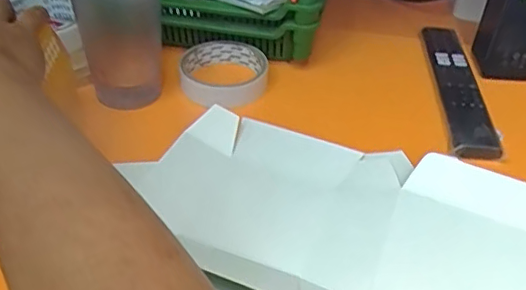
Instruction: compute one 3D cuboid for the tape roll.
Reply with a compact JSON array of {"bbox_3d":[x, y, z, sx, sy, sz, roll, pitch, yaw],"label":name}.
[{"bbox_3d":[-0.039,-0.072,0.550,0.085,0.028,0.095,-3,41,-7],"label":"tape roll"}]

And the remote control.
[{"bbox_3d":[0.190,-0.059,0.547,0.047,0.014,0.200,4,41,1],"label":"remote control"}]

